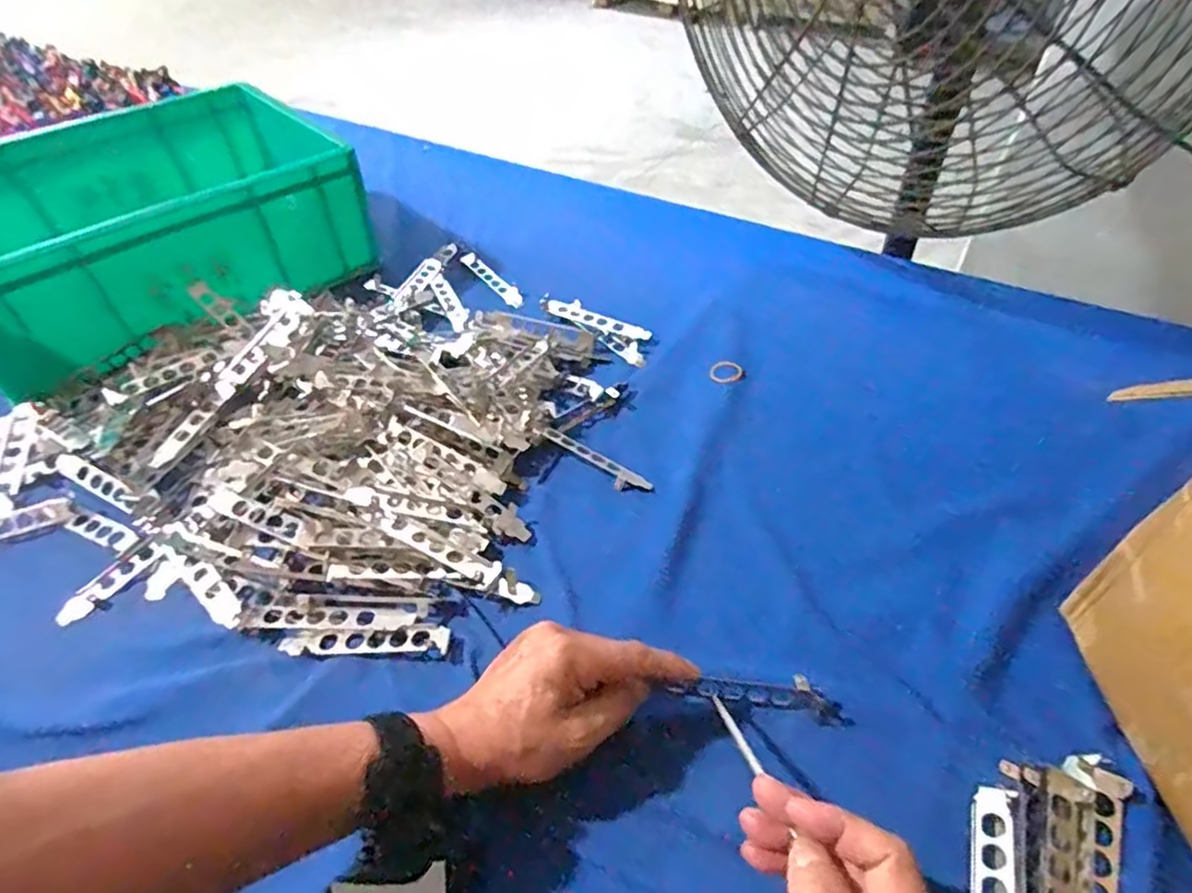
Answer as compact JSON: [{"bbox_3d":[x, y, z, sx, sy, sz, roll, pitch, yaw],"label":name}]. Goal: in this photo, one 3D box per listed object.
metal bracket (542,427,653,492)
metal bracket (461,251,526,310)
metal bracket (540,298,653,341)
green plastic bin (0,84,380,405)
[{"bbox_3d":[-0.002,0.013,0.548,0.107,0.009,0.021,29,66,18],"label":"metal bracket"},{"bbox_3d":[-0.119,-0.196,0.769,0.025,0.008,0.125,-29,53,-22],"label":"metal bracket"},{"bbox_3d":[-0.001,-0.135,0.696,0.124,0.014,0.023,22,52,20],"label":"metal bracket"},{"bbox_3d":[-0.498,-0.252,0.726,0.317,0.125,0.414,32,56,27],"label":"green plastic bin"}]

